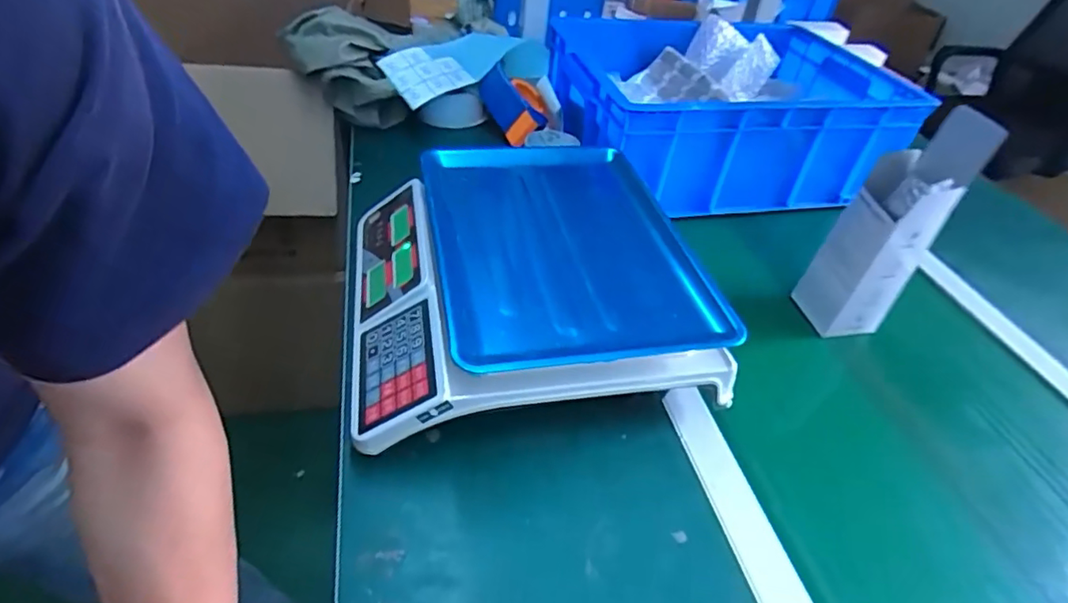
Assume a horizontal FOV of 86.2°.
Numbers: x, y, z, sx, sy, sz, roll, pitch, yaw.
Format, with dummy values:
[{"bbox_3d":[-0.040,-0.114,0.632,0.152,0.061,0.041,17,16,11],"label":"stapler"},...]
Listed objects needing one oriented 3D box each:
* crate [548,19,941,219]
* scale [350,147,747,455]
[{"bbox_3d":[0.266,-0.283,0.873,0.446,0.161,0.330,-8,43,-18],"label":"crate"},{"bbox_3d":[-0.013,-0.033,0.574,0.331,0.099,0.332,-4,42,-14],"label":"scale"}]

